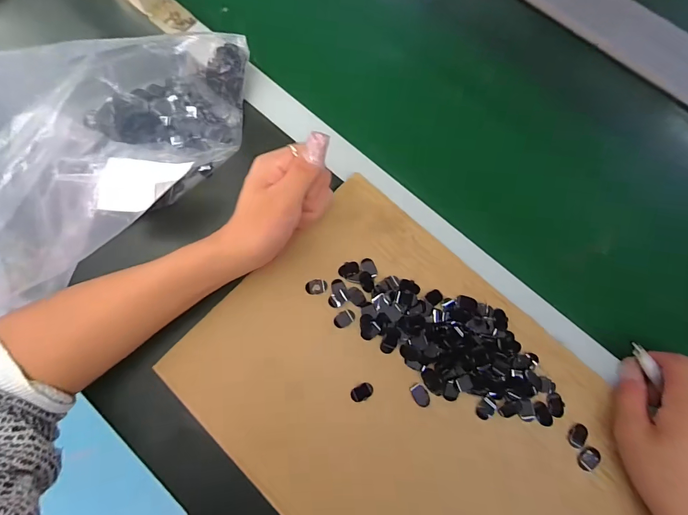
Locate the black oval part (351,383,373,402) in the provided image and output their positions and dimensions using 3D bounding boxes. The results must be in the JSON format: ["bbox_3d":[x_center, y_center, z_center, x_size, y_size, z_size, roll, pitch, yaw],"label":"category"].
[{"bbox_3d":[0.016,0.117,0.325,0.020,0.004,0.012,-28,76,-9],"label":"black oval part"}]

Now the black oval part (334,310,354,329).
[{"bbox_3d":[0.000,0.056,0.344,0.020,0.004,0.013,-31,77,-9],"label":"black oval part"}]

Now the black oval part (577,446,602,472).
[{"bbox_3d":[0.206,0.169,0.315,0.015,0.004,0.019,40,77,10],"label":"black oval part"}]

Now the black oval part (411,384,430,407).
[{"bbox_3d":[0.067,0.121,0.326,0.013,0.004,0.019,-22,76,-7],"label":"black oval part"}]

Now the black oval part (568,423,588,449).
[{"bbox_3d":[0.199,0.152,0.318,0.014,0.004,0.019,29,75,7],"label":"black oval part"}]

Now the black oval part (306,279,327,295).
[{"bbox_3d":[-0.025,0.027,0.347,0.020,0.004,0.014,-11,74,-4],"label":"black oval part"}]

